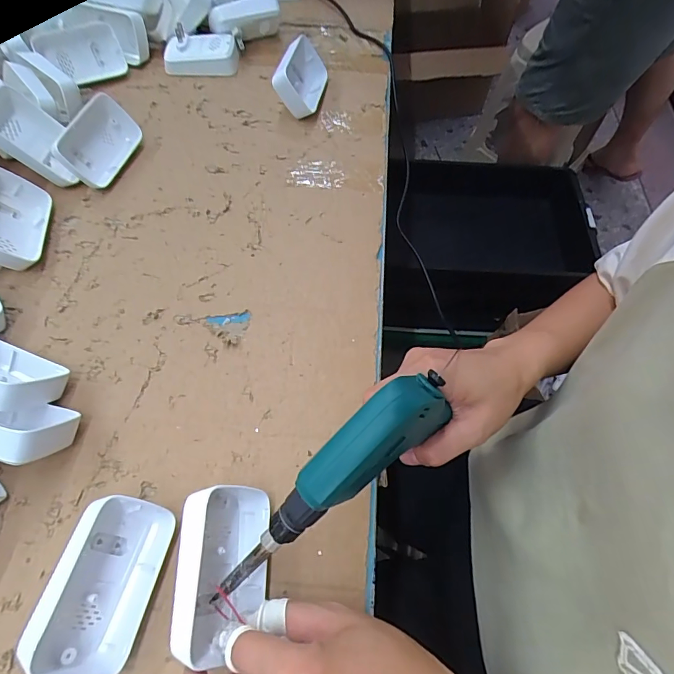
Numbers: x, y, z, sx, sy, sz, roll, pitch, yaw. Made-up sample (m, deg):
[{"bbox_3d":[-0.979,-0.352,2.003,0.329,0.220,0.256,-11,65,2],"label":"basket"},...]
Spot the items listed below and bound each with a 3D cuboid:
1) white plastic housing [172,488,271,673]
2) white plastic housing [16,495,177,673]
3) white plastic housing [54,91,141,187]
[{"bbox_3d":[-0.073,0.146,0.274,0.050,0.049,0.096,-1,62,-1],"label":"white plastic housing"},{"bbox_3d":[-0.148,0.154,0.271,0.052,0.045,0.099,11,62,5],"label":"white plastic housing"},{"bbox_3d":[-0.255,-0.209,0.458,0.019,0.056,0.092,9,67,45],"label":"white plastic housing"}]

